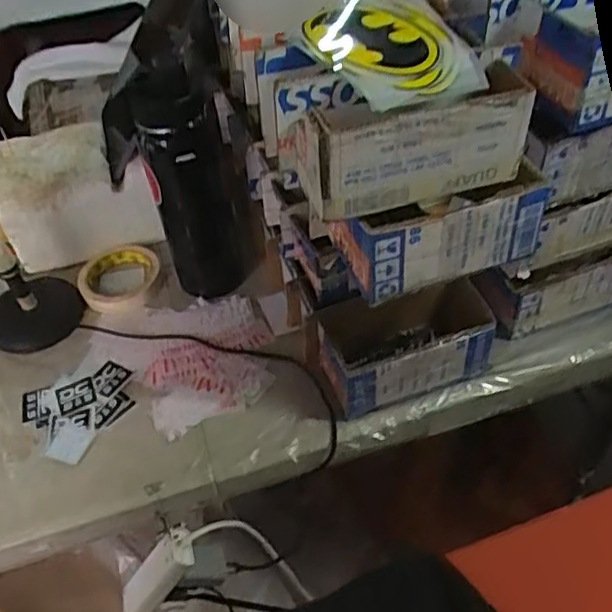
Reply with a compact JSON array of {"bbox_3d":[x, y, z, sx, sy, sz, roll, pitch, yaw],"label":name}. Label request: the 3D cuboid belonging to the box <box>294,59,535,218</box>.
[{"bbox_3d":[0.072,-0.117,0.455,0.160,0.076,0.061,-14,48,-8],"label":"box"}]

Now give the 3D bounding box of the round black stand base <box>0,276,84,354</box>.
[{"bbox_3d":[-0.303,0.008,0.747,0.095,0.025,0.108,21,56,13],"label":"round black stand base"}]

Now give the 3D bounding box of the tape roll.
[{"bbox_3d":[-0.223,-0.037,0.769,0.094,0.020,0.100,-2,47,3],"label":"tape roll"}]

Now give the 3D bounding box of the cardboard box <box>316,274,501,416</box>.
[{"bbox_3d":[0.096,0.039,0.639,0.164,0.079,0.090,-16,48,-10],"label":"cardboard box"}]

